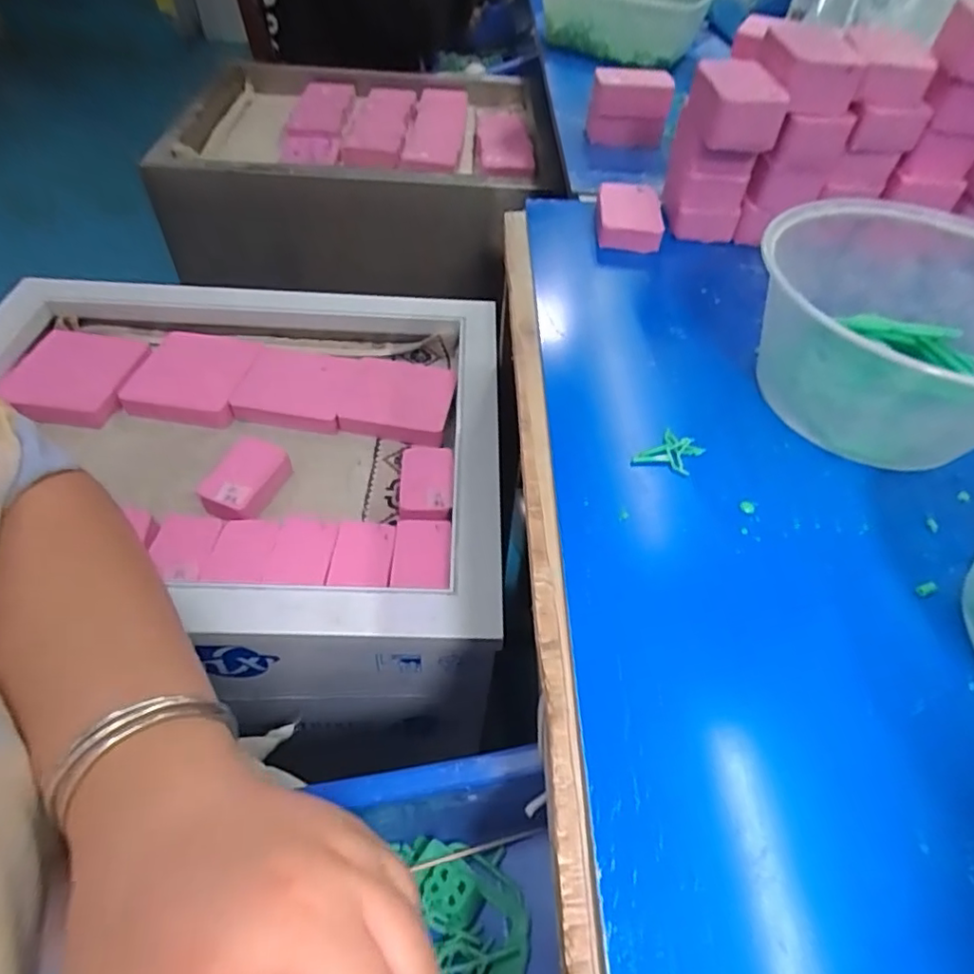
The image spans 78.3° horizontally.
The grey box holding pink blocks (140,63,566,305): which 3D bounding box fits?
[{"bbox_3d":[-0.177,-0.466,0.875,0.493,0.146,0.404,0,51,-4],"label":"grey box holding pink blocks"}]

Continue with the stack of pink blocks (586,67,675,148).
[{"bbox_3d":[0.135,-0.366,0.581,0.078,0.058,0.044,-3,51,-7],"label":"stack of pink blocks"}]

